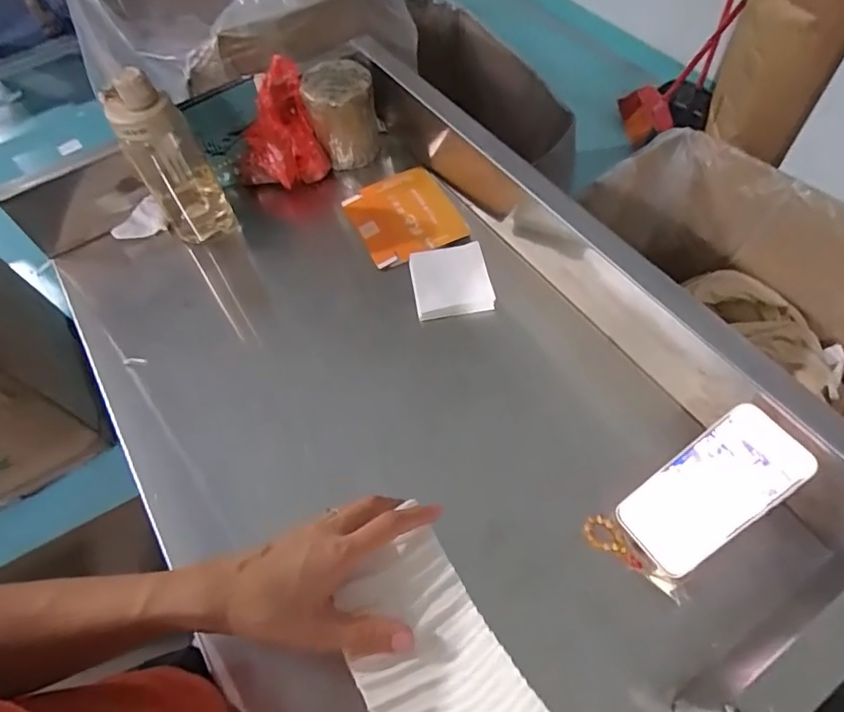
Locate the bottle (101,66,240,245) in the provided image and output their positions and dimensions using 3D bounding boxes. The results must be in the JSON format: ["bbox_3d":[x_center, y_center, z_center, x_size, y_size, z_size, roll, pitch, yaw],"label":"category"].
[{"bbox_3d":[-0.311,-0.244,0.662,0.081,0.215,0.087,-31,61,-14],"label":"bottle"}]

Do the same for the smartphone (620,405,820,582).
[{"bbox_3d":[0.246,0.116,0.460,0.151,0.007,0.073,-46,61,13],"label":"smartphone"}]

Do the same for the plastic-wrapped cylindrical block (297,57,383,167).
[{"bbox_3d":[-0.110,-0.339,0.761,0.097,0.116,0.086,-18,59,-7],"label":"plastic-wrapped cylindrical block"}]

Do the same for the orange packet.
[{"bbox_3d":[-0.022,-0.185,0.720,0.128,0.020,0.144,-24,60,-10],"label":"orange packet"}]

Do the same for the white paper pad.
[{"bbox_3d":[0.034,-0.092,0.649,0.090,0.014,0.098,-10,58,-1],"label":"white paper pad"}]

